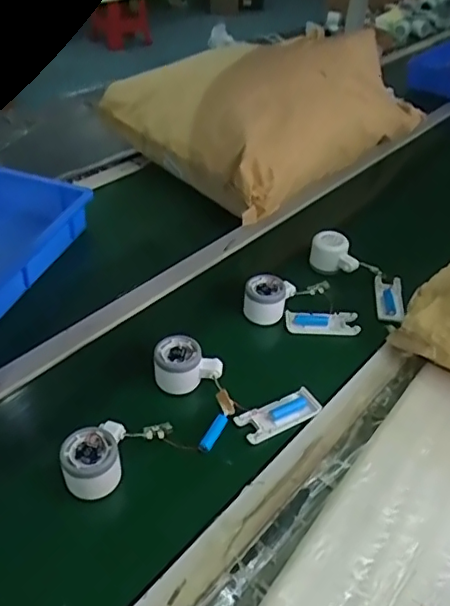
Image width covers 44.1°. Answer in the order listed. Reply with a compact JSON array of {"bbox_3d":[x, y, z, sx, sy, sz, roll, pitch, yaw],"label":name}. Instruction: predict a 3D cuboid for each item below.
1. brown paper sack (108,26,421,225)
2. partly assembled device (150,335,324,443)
[{"bbox_3d":[0.116,-0.430,1.175,0.395,0.197,0.593,35,42,32],"label":"brown paper sack"},{"bbox_3d":[0.008,0.106,0.675,0.206,0.045,0.087,16,35,10],"label":"partly assembled device"}]

